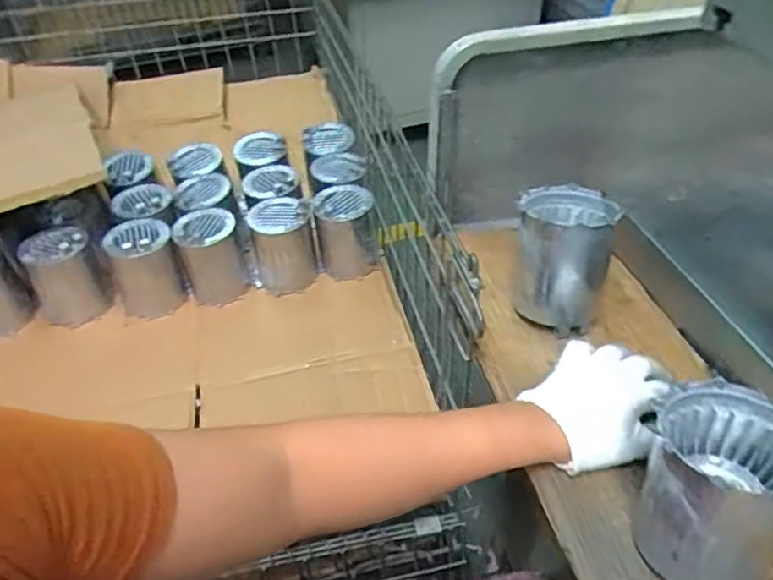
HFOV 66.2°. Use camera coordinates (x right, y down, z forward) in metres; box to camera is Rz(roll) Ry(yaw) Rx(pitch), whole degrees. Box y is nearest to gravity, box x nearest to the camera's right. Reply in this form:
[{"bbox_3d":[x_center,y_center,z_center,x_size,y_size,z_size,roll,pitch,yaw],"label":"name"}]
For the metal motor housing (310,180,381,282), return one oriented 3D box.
[{"bbox_3d":[-0.059,-0.087,0.893,0.094,0.115,0.086,-11,44,-8],"label":"metal motor housing"}]

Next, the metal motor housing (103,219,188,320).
[{"bbox_3d":[-0.344,-0.030,0.849,0.091,0.118,0.086,-18,45,-16],"label":"metal motor housing"}]

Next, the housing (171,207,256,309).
[{"bbox_3d":[-0.258,-0.049,0.878,0.086,0.119,0.089,-18,45,-16],"label":"housing"}]

